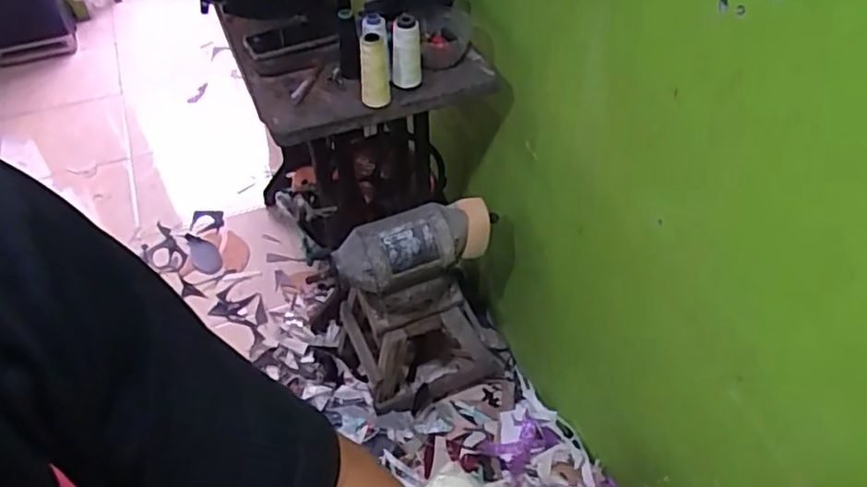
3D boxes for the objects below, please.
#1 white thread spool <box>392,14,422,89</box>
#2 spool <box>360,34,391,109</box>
[{"bbox_3d":[-0.045,-0.309,1.063,0.048,0.108,0.048,-1,46,1],"label":"white thread spool"},{"bbox_3d":[-0.093,-0.267,1.033,0.046,0.111,0.039,-3,46,-1],"label":"spool"}]

